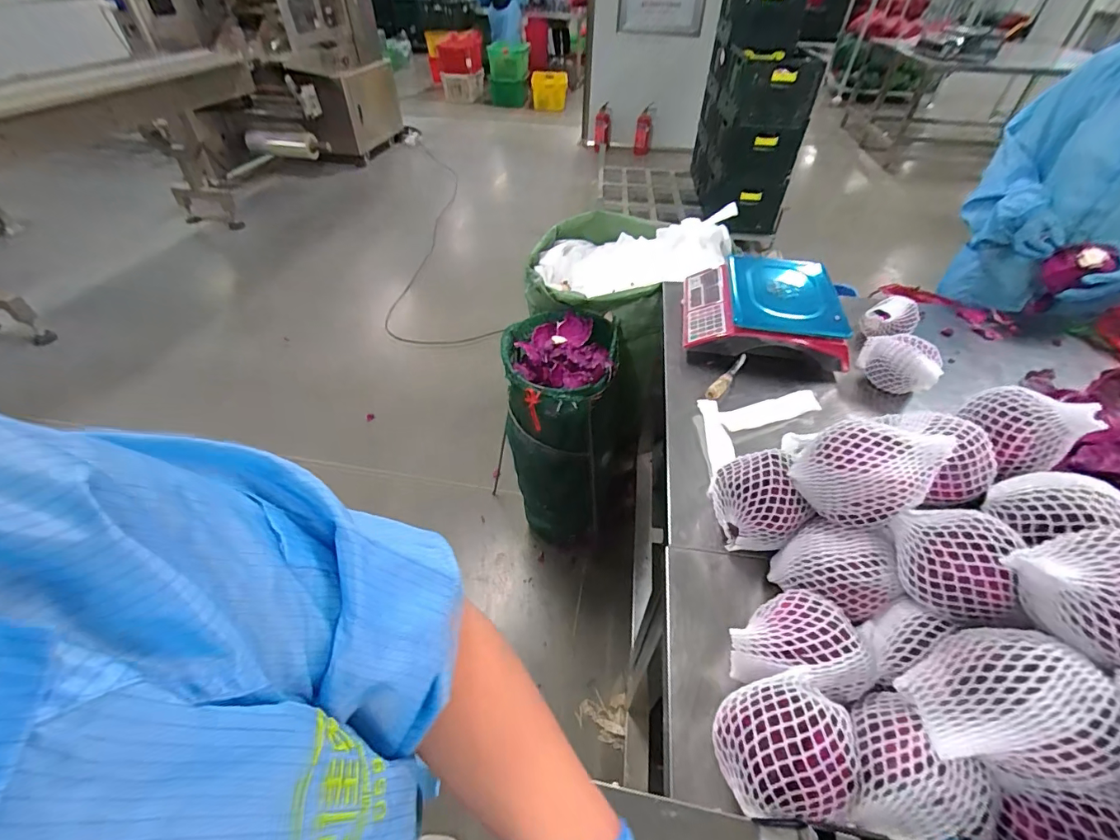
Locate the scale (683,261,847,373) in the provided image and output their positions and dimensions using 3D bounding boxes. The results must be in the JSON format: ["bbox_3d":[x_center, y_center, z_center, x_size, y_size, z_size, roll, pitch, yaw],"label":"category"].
[{"bbox_3d":[0.441,-0.252,1.050,0.315,0.116,0.308,8,46,7],"label":"scale"}]

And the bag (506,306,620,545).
[{"bbox_3d":[-0.001,0.045,1.408,0.292,0.627,0.371,4,46,3],"label":"bag"}]

